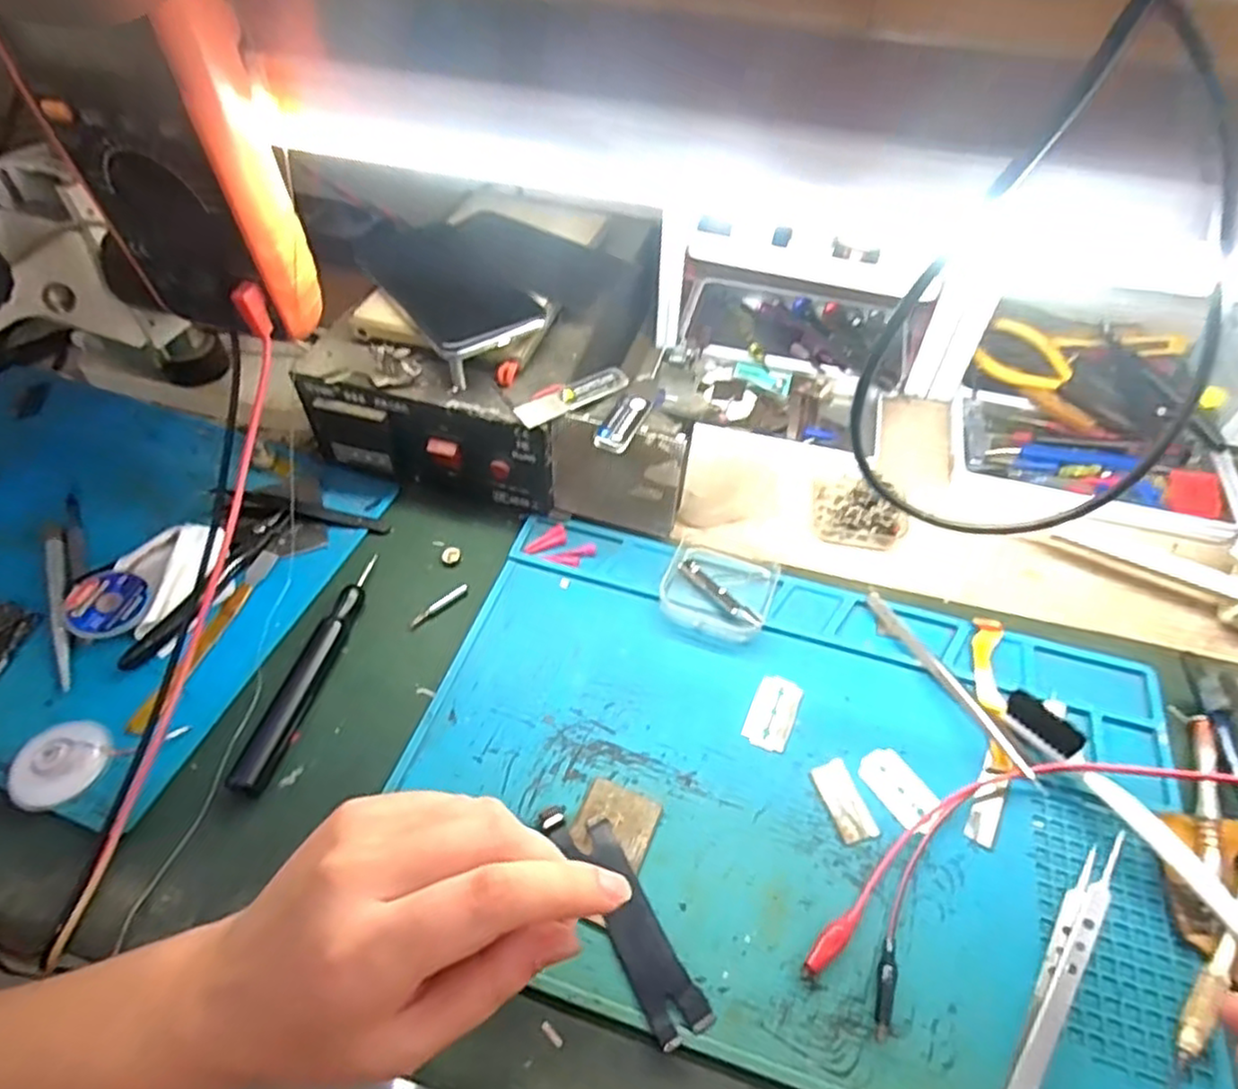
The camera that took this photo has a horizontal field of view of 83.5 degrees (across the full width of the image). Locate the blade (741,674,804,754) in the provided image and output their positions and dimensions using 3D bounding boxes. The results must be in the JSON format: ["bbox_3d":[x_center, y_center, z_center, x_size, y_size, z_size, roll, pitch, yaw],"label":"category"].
[{"bbox_3d":[0.083,0.090,0.373,0.024,0.004,0.043,20,54,14],"label":"blade"}]

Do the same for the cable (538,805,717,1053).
[{"bbox_3d":[0.001,0.163,0.310,0.026,0.007,0.109,-25,56,-20],"label":"cable"}]

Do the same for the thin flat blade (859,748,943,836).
[{"bbox_3d":[0.142,0.122,0.347,0.024,0.005,0.043,-29,53,-17],"label":"thin flat blade"}]

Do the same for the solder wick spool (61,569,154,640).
[{"bbox_3d":[-0.293,0.034,0.397,0.044,0.011,0.041,1,51,-1],"label":"solder wick spool"}]

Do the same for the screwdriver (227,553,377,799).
[{"bbox_3d":[-0.167,0.066,0.381,0.017,0.016,0.143,11,52,7],"label":"screwdriver"}]

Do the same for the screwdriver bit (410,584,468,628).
[{"bbox_3d":[-0.108,0.037,0.417,0.040,0.004,0.006,-37,61,-27],"label":"screwdriver bit"}]

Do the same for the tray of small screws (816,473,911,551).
[{"bbox_3d":[0.165,-0.025,0.470,0.058,0.019,0.055,9,52,6],"label":"tray of small screws"}]

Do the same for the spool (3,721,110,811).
[{"bbox_3d":[-0.279,0.109,0.345,0.043,0.012,0.039,-33,59,-25],"label":"spool"}]

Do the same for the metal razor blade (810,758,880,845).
[{"bbox_3d":[0.112,0.127,0.344,0.019,0.004,0.038,-14,53,-12],"label":"metal razor blade"}]

